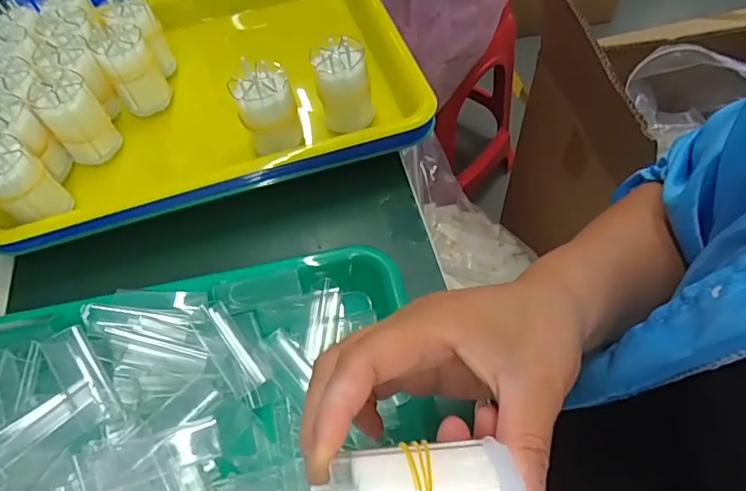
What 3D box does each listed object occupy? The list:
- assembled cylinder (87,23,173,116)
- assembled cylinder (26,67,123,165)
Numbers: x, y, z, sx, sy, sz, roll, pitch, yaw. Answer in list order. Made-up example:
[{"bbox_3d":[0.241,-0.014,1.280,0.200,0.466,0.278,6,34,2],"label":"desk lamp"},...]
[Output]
[{"bbox_3d":[-0.192,-0.139,0.419,0.038,0.060,0.033,-30,60,-14],"label":"assembled cylinder"},{"bbox_3d":[-0.223,-0.097,0.390,0.039,0.056,0.051,-38,62,-18],"label":"assembled cylinder"}]

